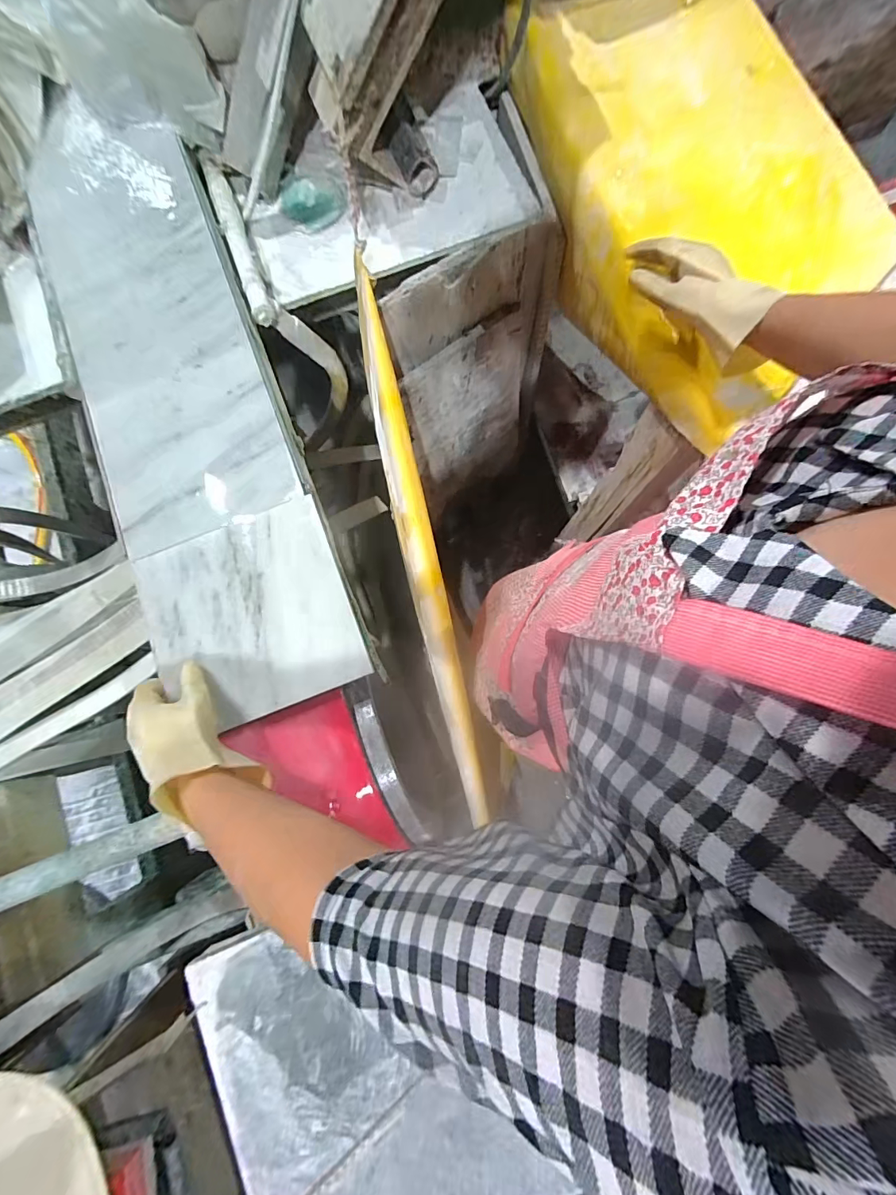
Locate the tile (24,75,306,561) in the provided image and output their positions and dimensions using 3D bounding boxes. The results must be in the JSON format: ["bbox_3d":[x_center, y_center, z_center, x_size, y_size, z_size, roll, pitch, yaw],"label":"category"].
[{"bbox_3d":[-0.355,-0.344,0.534,0.201,0.015,0.587,-22,80,-4],"label":"tile"}]

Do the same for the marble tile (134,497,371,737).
[{"bbox_3d":[-0.204,0.018,0.459,0.201,0.018,0.201,-21,80,-4],"label":"marble tile"}]

